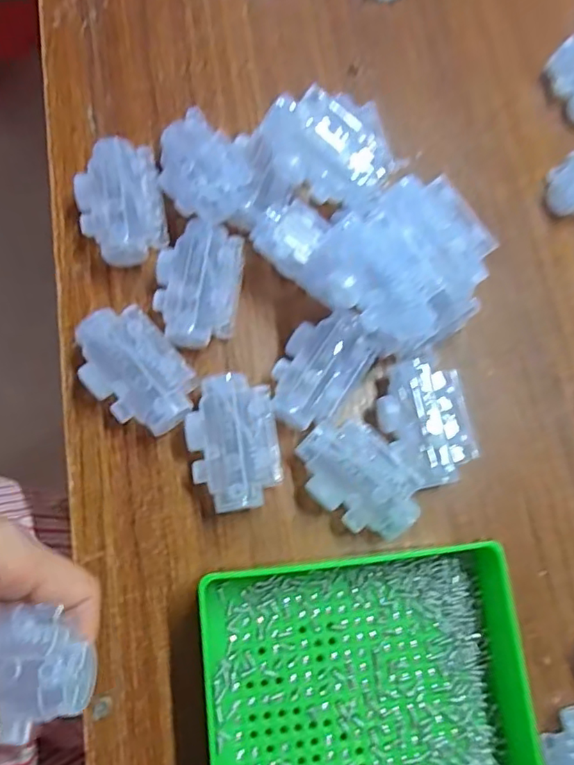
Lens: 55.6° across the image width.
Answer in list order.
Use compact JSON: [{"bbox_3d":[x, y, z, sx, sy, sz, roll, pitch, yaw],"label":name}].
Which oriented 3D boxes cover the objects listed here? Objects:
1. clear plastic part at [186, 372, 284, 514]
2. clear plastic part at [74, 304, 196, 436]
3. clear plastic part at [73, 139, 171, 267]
[{"bbox_3d":[-0.028,0.032,0.288,0.045,0.028,0.068,-7,76,-10],"label":"clear plastic part"},{"bbox_3d":[-0.080,-0.006,0.289,0.068,0.025,0.046,45,74,5],"label":"clear plastic part"},{"bbox_3d":[-0.095,-0.104,0.310,0.046,0.025,0.067,-10,77,-10],"label":"clear plastic part"}]

